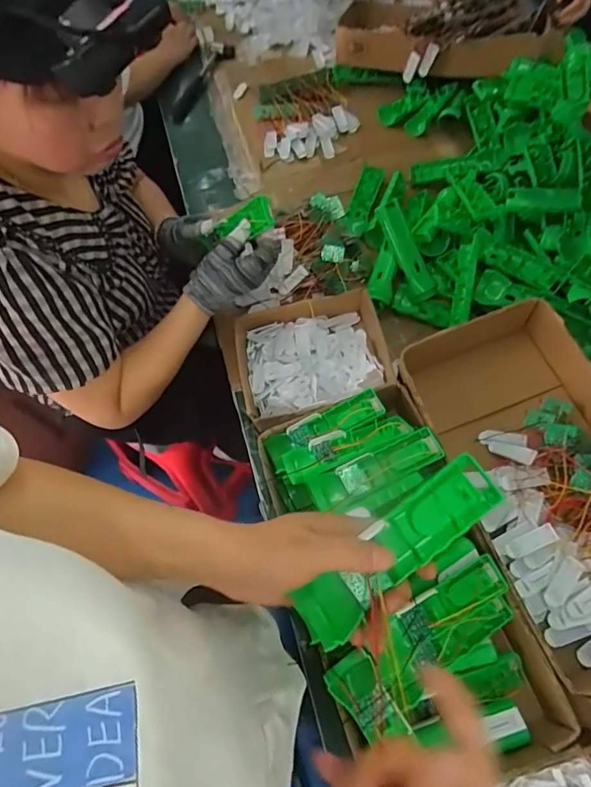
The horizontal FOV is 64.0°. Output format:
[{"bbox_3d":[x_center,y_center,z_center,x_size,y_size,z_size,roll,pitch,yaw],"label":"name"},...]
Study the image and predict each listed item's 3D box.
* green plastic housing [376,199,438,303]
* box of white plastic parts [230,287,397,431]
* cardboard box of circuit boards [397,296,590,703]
[{"bbox_3d":[0.179,-0.230,0.770,0.040,0.022,0.164,-25,93,-9],"label":"green plastic housing"},{"bbox_3d":[0.027,-0.053,0.721,0.230,0.069,0.190,-10,64,-2],"label":"box of white plastic parts"},{"bbox_3d":[0.310,0.099,0.585,0.231,0.087,0.441,-15,64,-4],"label":"cardboard box of circuit boards"}]

